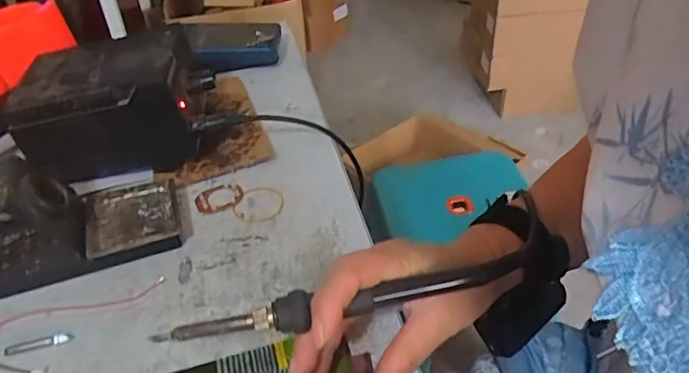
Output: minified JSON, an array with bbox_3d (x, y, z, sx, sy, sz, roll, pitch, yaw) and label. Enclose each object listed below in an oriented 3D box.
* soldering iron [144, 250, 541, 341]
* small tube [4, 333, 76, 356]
[{"bbox_3d":[-0.001,0.063,0.292,0.200,0.013,0.017,-11,41,-5],"label":"soldering iron"},{"bbox_3d":[-0.203,0.103,0.351,0.042,0.004,0.009,-13,41,-10],"label":"small tube"}]

